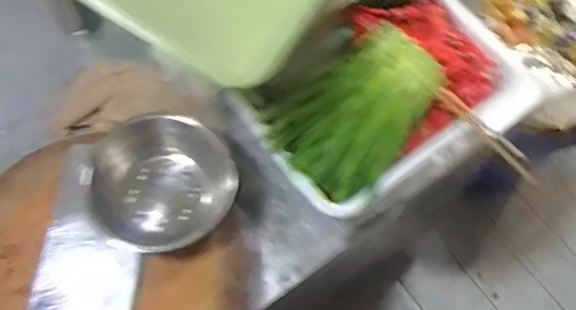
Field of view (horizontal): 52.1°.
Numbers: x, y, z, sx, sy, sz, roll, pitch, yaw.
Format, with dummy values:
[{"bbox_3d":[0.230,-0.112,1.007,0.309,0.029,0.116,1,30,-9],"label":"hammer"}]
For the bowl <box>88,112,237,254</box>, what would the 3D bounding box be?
[{"bbox_3d":[-0.146,0.036,0.686,0.167,0.069,0.154,-1,67,2],"label":"bowl"}]

